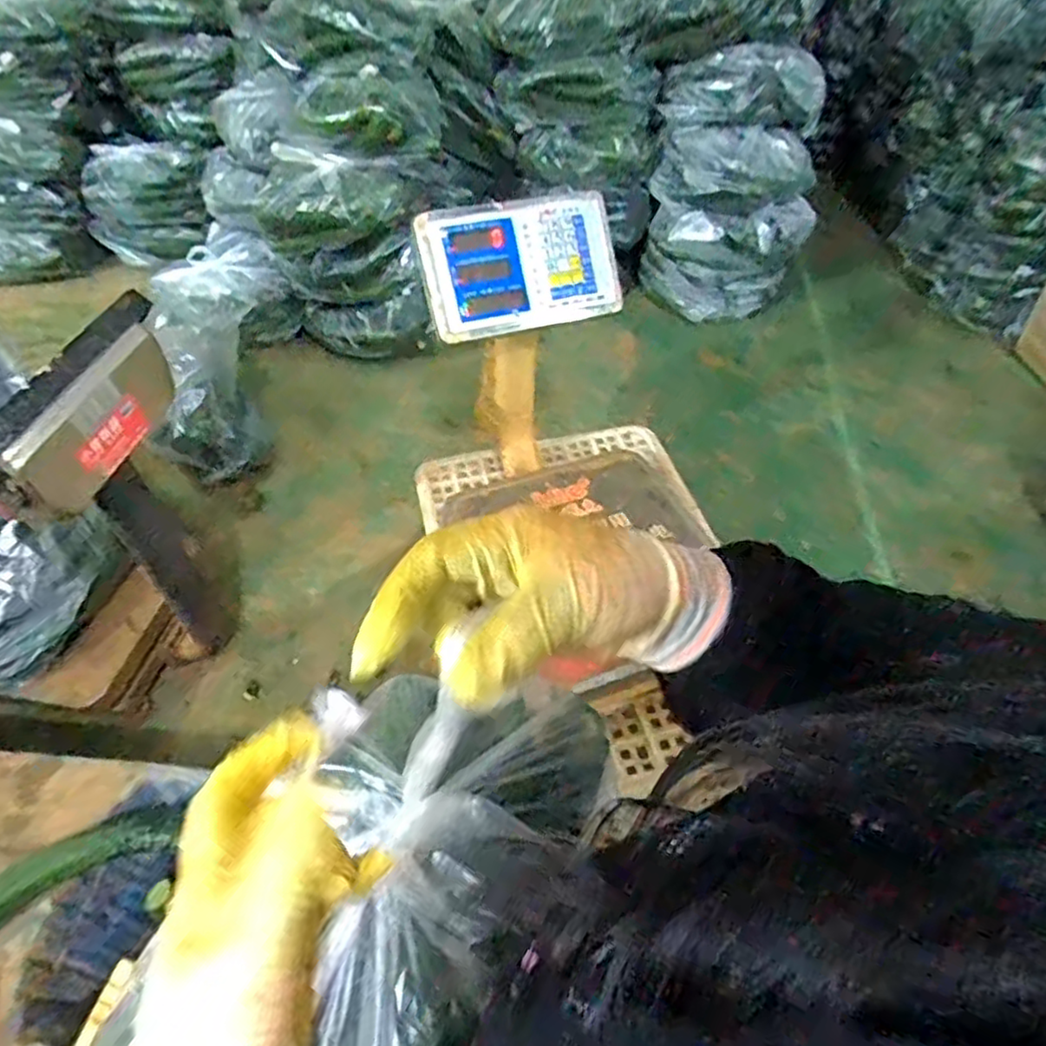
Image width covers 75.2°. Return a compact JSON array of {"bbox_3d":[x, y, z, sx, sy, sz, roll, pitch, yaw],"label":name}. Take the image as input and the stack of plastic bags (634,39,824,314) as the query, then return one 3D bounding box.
[{"bbox_3d":[0.502,-0.782,1.580,0.343,0.511,0.354,22,52,20],"label":"stack of plastic bags"}]

